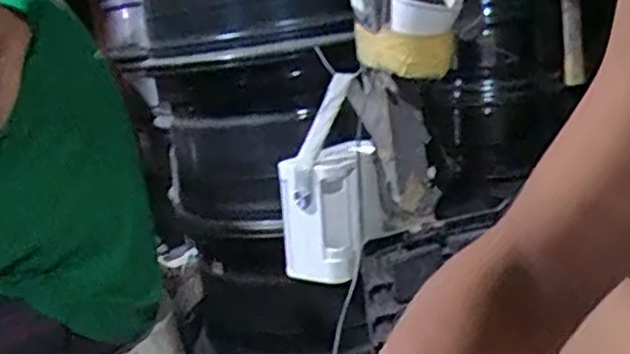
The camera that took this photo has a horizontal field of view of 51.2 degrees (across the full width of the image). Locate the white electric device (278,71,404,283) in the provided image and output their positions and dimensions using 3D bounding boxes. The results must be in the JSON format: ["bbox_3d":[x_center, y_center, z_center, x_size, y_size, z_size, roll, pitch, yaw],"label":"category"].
[{"bbox_3d":[0.021,0.009,0.865,0.134,0.236,0.070,-13,15,-21],"label":"white electric device"}]

